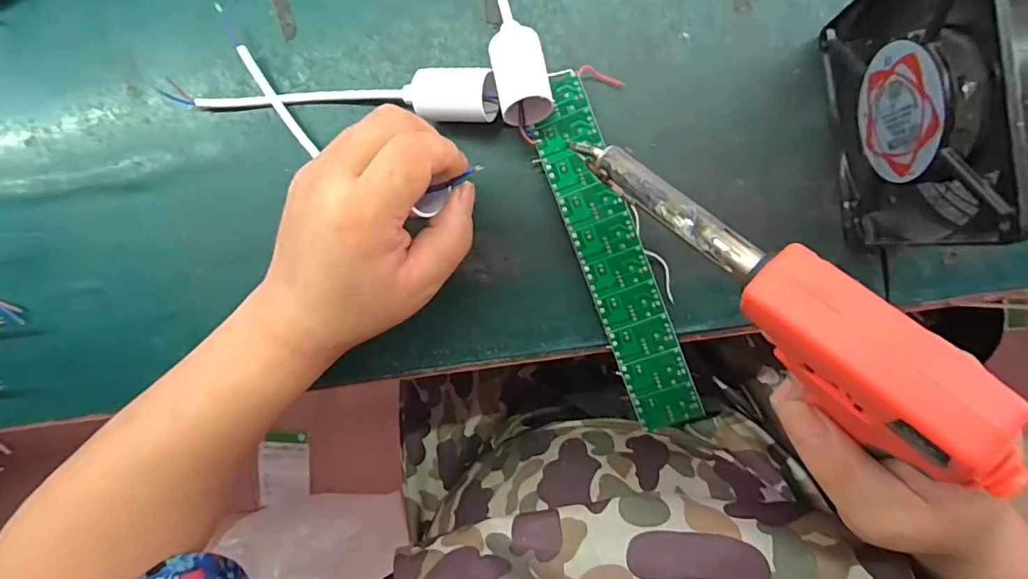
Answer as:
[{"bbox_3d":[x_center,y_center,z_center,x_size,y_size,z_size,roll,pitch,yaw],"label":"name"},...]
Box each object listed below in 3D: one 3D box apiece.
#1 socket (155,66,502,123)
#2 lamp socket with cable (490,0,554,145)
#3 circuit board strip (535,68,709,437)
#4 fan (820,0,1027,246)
[{"bbox_3d":[-0.111,-0.113,0.309,0.208,0.032,0.028,4,94,6],"label":"socket"},{"bbox_3d":[-0.011,-0.177,0.292,0.028,0.034,0.186,-14,92,7],"label":"lamp socket with cable"},{"bbox_3d":[0.056,-0.019,0.299,0.035,0.004,0.200,-20,92,11],"label":"circuit board strip"},{"bbox_3d":[0.189,-0.081,0.234,0.039,0.120,0.118,-9,93,7],"label":"fan"}]

